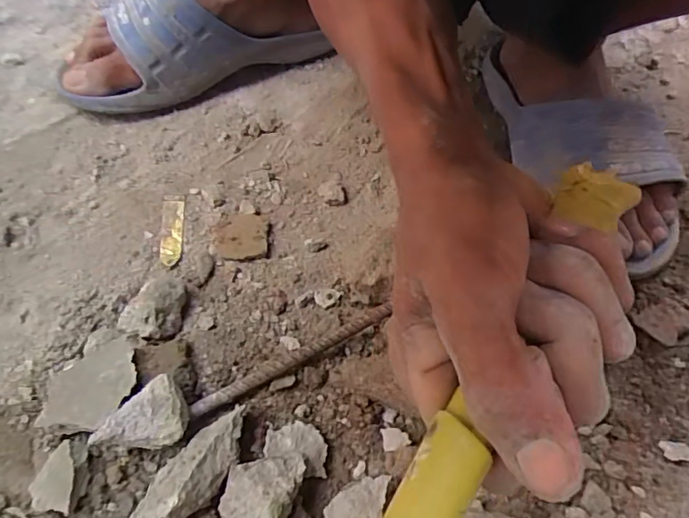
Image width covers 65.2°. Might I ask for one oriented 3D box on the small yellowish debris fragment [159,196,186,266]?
[{"bbox_3d":[-0.122,-0.022,0.379,0.016,0.006,0.063,-3,56,-7],"label":"small yellowish debris fragment"}]

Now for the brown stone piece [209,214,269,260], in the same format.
[{"bbox_3d":[-0.073,-0.016,0.376,0.038,0.008,0.038,1,55,-4],"label":"brown stone piece"}]

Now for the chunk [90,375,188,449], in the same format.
[{"bbox_3d":[-0.104,0.080,0.278,0.042,0.020,0.032,-6,56,-9],"label":"chunk"}]

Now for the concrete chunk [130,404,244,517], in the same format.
[{"bbox_3d":[-0.075,0.107,0.269,0.028,0.025,0.076,36,60,19],"label":"concrete chunk"}]

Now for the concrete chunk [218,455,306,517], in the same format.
[{"bbox_3d":[-0.043,0.121,0.261,0.033,0.024,0.054,16,56,6],"label":"concrete chunk"}]

